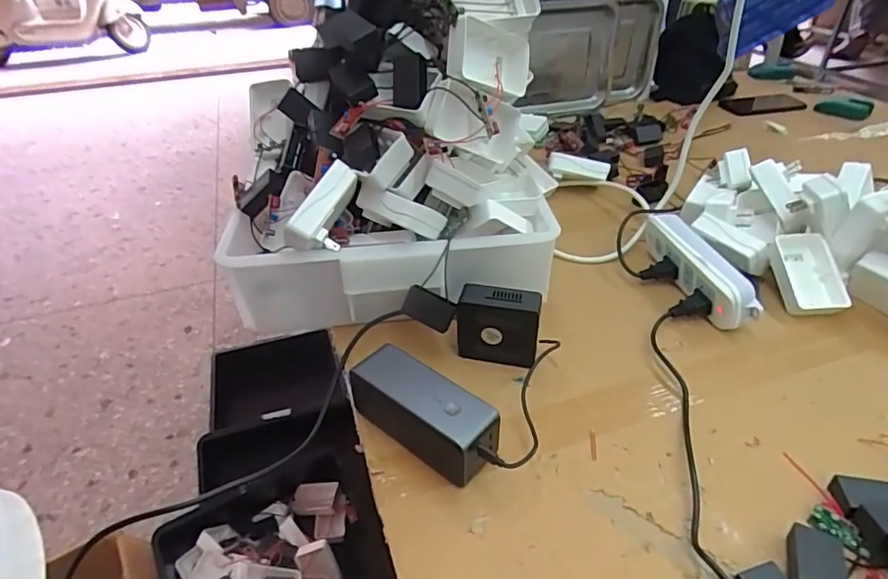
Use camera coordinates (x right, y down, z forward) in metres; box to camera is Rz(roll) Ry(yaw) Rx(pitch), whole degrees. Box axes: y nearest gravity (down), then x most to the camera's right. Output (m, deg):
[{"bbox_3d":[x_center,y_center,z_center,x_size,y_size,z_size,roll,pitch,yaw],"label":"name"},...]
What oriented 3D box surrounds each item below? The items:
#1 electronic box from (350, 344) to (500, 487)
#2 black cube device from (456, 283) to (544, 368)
[{"bbox_3d":[-0.016,0.105,0.446,0.127,0.058,0.045,25,45,32],"label":"electronic box"},{"bbox_3d":[0.053,0.035,0.510,0.075,0.070,0.031,7,38,12],"label":"black cube device"}]

